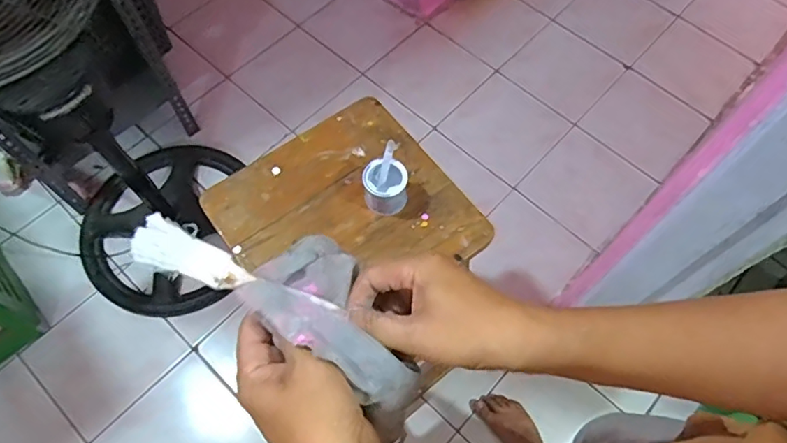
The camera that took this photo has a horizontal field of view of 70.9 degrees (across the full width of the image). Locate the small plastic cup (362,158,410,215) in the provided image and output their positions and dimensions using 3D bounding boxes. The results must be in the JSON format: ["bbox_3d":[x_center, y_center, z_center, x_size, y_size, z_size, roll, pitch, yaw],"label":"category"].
[{"bbox_3d":[-0.010,-0.044,0.727,0.059,0.059,0.059,0,64,0],"label":"small plastic cup"}]

